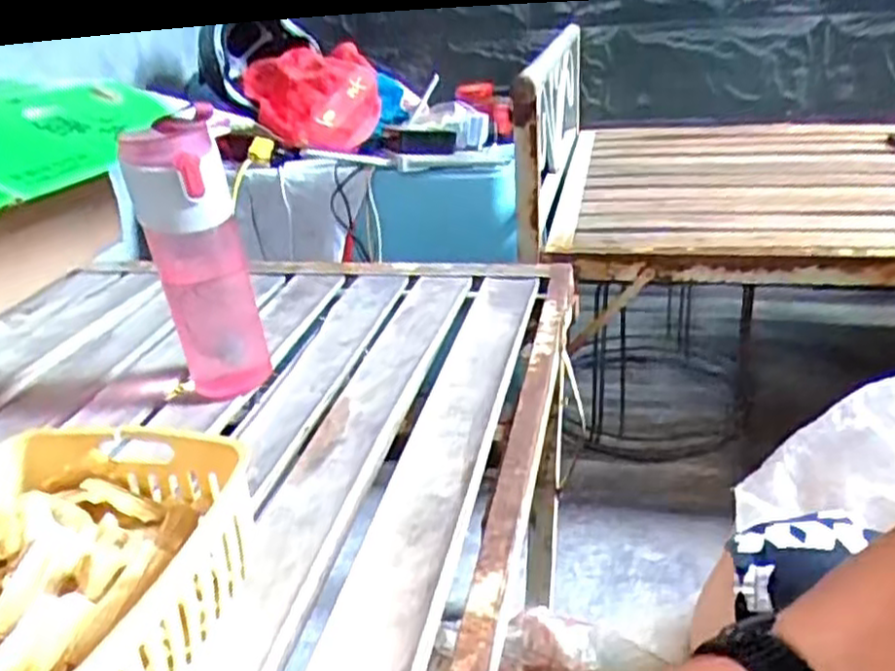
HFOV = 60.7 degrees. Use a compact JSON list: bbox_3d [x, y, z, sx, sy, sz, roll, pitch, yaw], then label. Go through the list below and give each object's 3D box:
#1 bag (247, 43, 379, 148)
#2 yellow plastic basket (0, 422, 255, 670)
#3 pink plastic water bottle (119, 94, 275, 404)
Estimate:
[{"bbox_3d":[-0.235,-0.408,1.352,0.215,0.172,0.237,-10,26,-11],"label":"bag"},{"bbox_3d":[-0.213,0.134,0.410,0.184,0.085,0.188,6,27,22],"label":"yellow plastic basket"},{"bbox_3d":[-0.197,-0.055,0.610,0.069,0.224,0.065,-17,28,-24],"label":"pink plastic water bottle"}]

